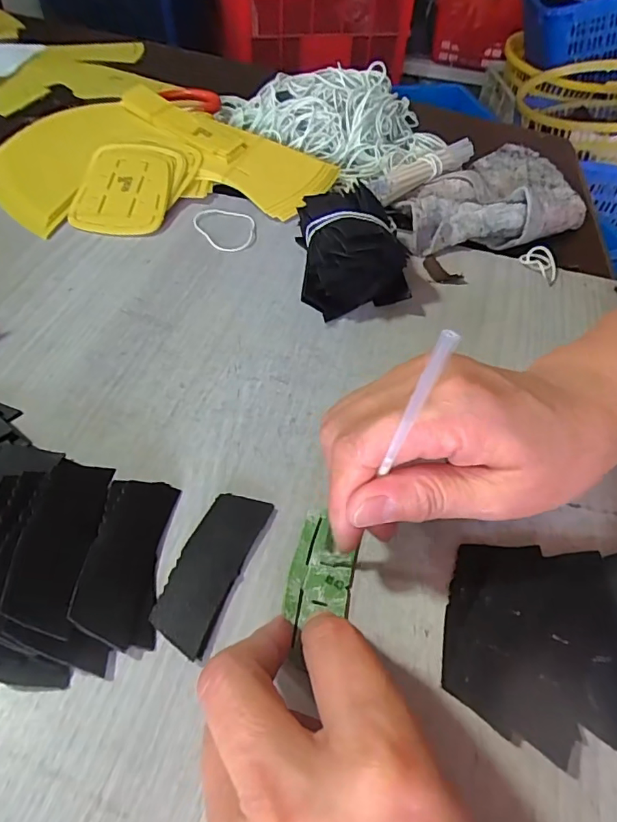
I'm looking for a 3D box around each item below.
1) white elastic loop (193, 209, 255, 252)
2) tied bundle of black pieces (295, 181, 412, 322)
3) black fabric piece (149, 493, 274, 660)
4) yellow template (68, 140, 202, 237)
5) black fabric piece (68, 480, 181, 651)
[{"bbox_3d":[-0.063,-0.144,0.390,0.044,0.004,0.057,-24,58,-21],"label":"white elastic loop"},{"bbox_3d":[0.024,-0.111,0.338,0.071,0.052,0.084,-9,54,-12],"label":"tied bundle of black pieces"},{"bbox_3d":[-0.044,0.068,0.224,0.027,0.004,0.072,21,50,8],"label":"black fabric piece"},{"bbox_3d":[-0.141,-0.181,0.400,0.082,0.007,0.105,12,64,1],"label":"yellow template"},{"bbox_3d":[-0.080,0.063,0.220,0.033,0.004,0.073,20,48,-25],"label":"black fabric piece"}]

